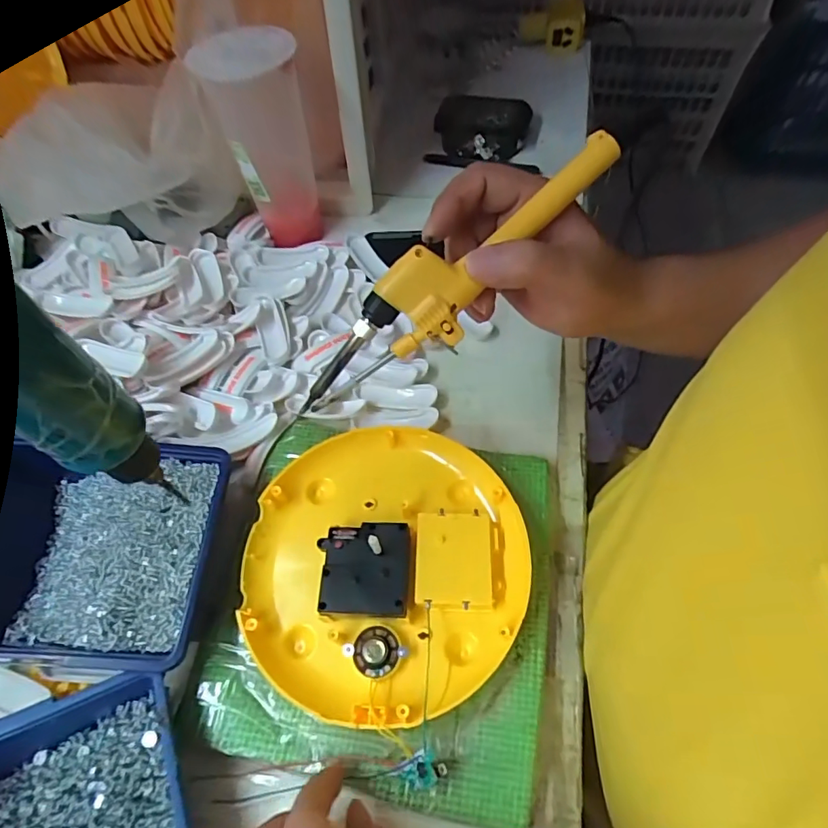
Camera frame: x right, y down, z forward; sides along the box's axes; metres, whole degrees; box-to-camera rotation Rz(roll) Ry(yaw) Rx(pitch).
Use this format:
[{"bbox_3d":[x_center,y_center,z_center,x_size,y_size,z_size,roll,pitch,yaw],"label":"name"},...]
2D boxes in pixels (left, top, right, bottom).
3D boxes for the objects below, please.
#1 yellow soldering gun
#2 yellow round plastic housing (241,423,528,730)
[{"bbox_3d":[0.019,-0.071,0.268,0.204,0.031,0.037,-39,62,7],"label":"yellow soldering gun"},{"bbox_3d":[-0.021,0.098,0.342,0.178,0.045,0.180,-2,59,3],"label":"yellow round plastic housing"}]

